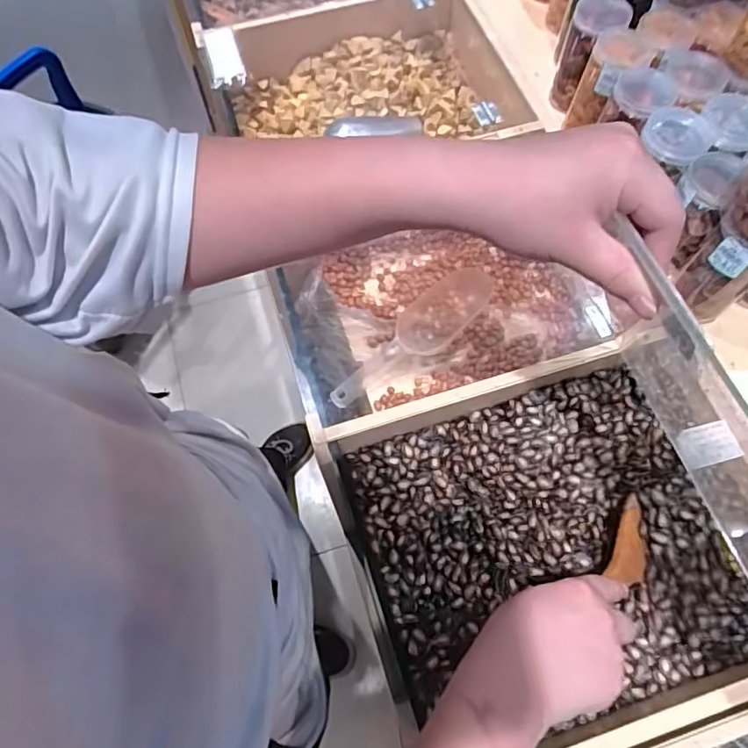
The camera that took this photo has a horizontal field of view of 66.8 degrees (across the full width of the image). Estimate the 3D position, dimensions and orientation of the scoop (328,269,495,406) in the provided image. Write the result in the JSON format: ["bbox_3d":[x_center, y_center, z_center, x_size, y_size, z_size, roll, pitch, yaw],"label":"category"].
[{"bbox_3d":[0.048,-0.053,0.763,0.257,0.044,0.076,-34,70,-14],"label":"scoop"}]

